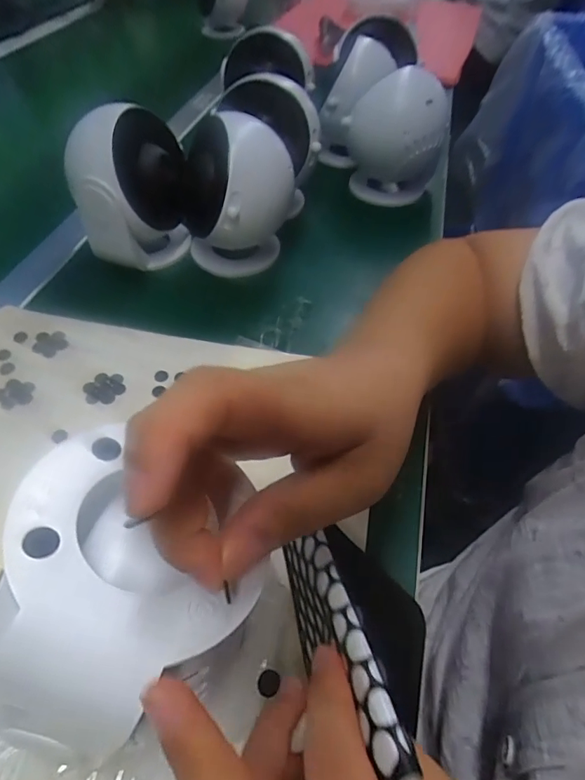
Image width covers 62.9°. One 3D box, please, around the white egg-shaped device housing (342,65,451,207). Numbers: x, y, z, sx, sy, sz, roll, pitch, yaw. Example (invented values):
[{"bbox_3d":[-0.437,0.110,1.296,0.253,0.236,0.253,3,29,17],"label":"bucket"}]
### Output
[{"bbox_3d":[0.107,-0.265,0.507,0.097,0.132,0.089,8,49,7],"label":"white egg-shaped device housing"}]

